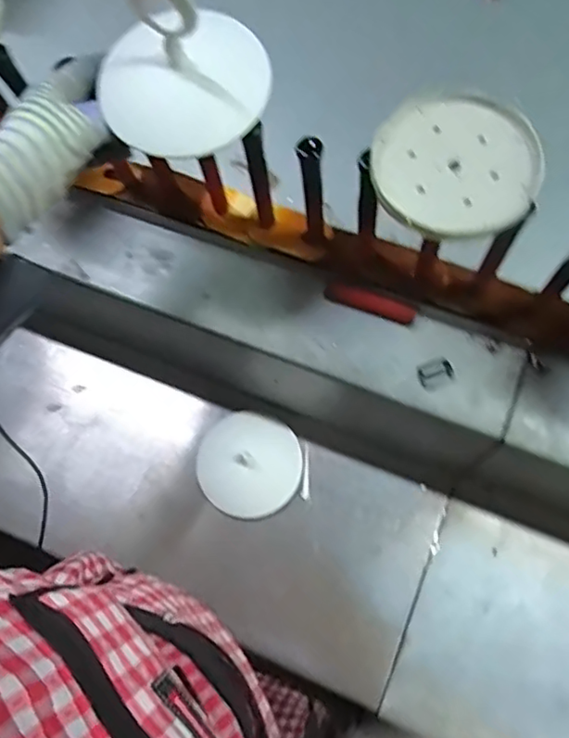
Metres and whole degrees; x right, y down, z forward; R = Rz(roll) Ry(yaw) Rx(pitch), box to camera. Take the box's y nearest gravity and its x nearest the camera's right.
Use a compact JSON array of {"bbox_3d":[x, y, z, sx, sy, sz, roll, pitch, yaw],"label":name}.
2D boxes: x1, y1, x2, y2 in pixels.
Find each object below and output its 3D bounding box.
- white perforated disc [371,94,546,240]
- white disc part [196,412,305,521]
[{"bbox_3d":[0.116,-0.142,0.398,0.106,0.012,0.113,-1,71,2],"label":"white perforated disc"},{"bbox_3d":[-0.041,0.116,0.697,0.119,0.029,0.118,1,81,-5],"label":"white disc part"}]

